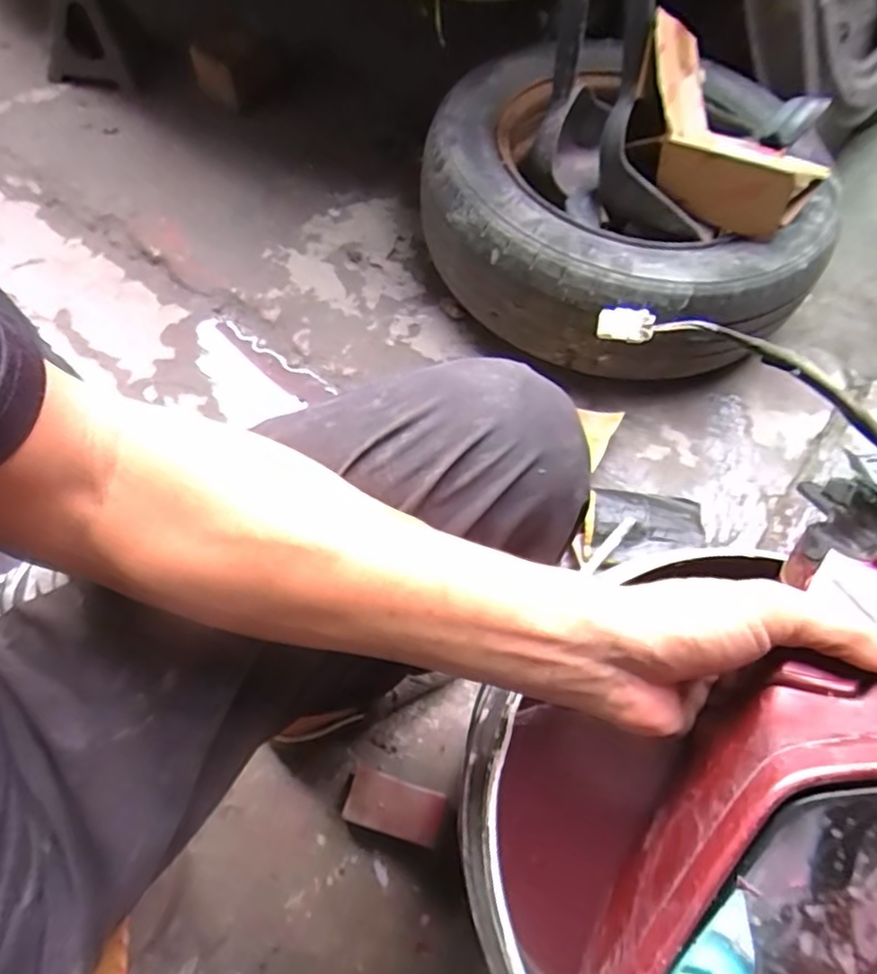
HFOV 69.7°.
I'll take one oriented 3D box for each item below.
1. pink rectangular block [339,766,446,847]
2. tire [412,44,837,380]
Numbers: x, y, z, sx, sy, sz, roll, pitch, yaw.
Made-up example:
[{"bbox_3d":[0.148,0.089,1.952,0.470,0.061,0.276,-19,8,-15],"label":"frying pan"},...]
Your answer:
[{"bbox_3d":[-0.044,0.325,0.640,0.095,0.028,0.050,17,63,6],"label":"pink rectangular block"},{"bbox_3d":[0.257,-0.415,0.920,0.553,0.164,0.518,2,63,-1],"label":"tire"}]

